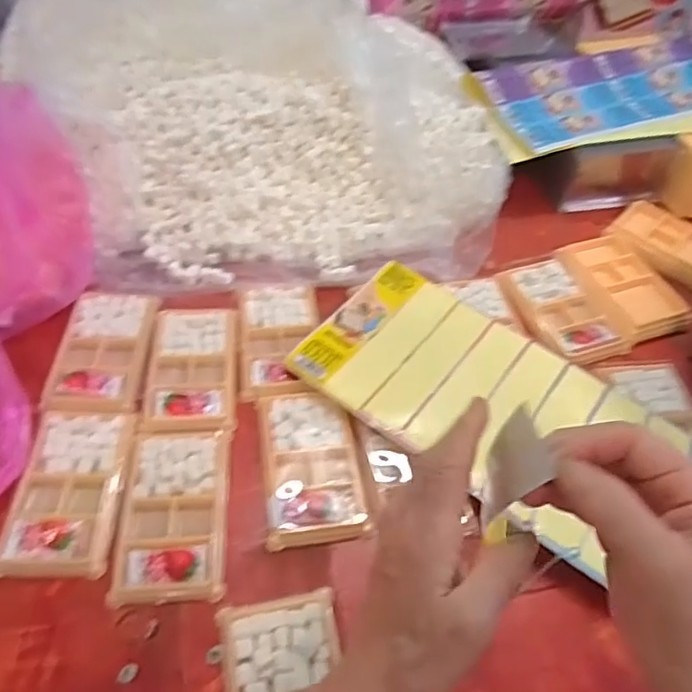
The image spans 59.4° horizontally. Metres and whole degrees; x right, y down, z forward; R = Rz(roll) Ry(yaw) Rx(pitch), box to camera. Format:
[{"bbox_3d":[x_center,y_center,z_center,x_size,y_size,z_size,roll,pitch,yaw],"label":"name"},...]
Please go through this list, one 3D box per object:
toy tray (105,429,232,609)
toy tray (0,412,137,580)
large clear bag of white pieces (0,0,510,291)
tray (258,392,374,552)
[{"bbox_3d":[-0.132,0.123,0.471,0.078,0.013,0.141,-1,51,-5],"label":"toy tray"},{"bbox_3d":[-0.216,0.111,0.477,0.079,0.011,0.133,3,50,-2],"label":"toy tray"},{"bbox_3d":[-0.100,-0.268,0.696,0.542,0.161,0.414,-6,51,-10],"label":"large clear bag of white pieces"},{"bbox_3d":[-0.029,0.096,0.504,0.077,0.017,0.134,-5,51,-9],"label":"tray"}]

